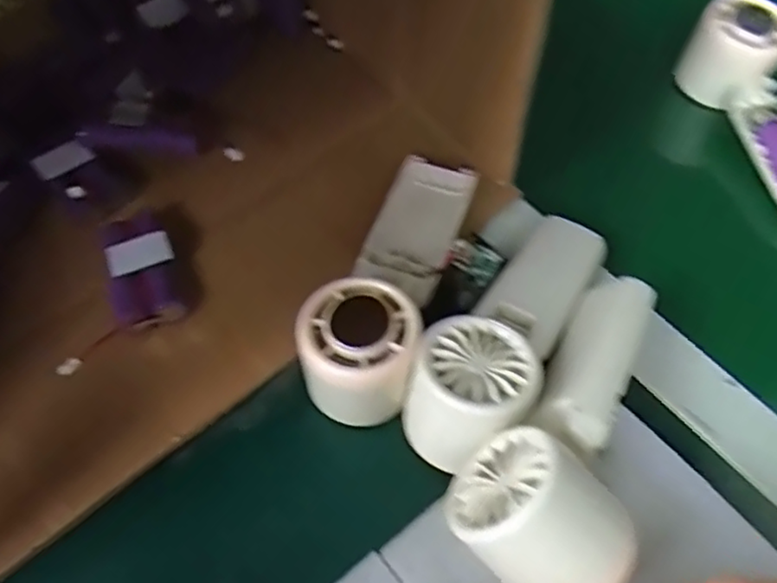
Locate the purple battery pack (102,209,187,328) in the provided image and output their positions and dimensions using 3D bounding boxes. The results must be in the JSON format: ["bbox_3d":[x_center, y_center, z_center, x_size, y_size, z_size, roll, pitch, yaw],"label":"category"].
[{"bbox_3d":[-0.129,-0.010,0.350,0.033,0.019,0.068,-14,61,-11],"label":"purple battery pack"}]

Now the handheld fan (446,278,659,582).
[{"bbox_3d":[0.090,0.058,0.288,0.071,0.067,0.172,34,63,16],"label":"handheld fan"}]

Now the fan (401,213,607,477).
[{"bbox_3d":[0.066,0.022,0.340,0.061,0.053,0.173,32,48,15],"label":"fan"}]

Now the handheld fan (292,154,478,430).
[{"bbox_3d":[0.006,-0.012,0.347,0.056,0.047,0.168,20,60,9],"label":"handheld fan"}]

